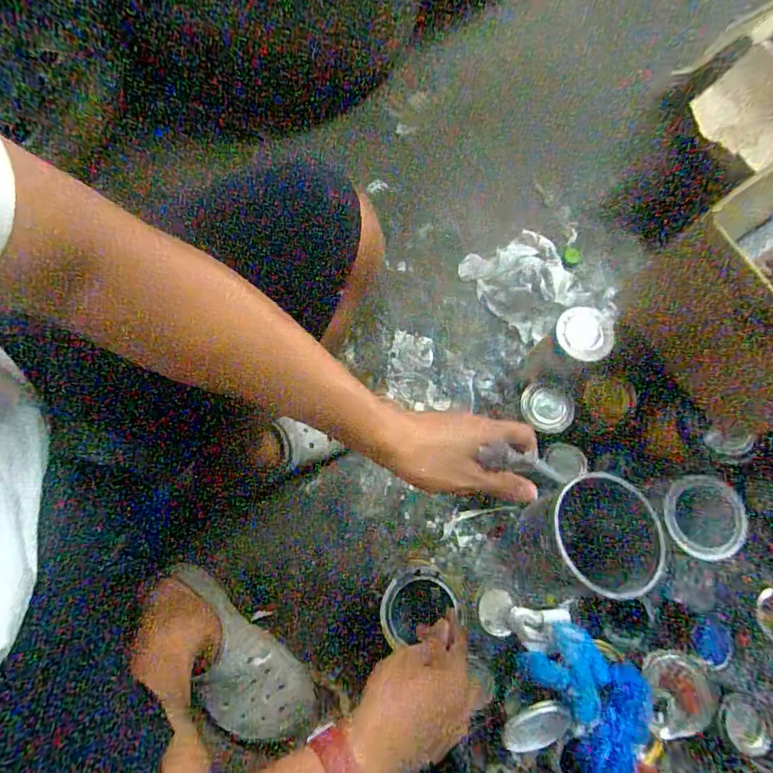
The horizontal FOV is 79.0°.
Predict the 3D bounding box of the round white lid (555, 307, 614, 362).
[{"bbox_3d":[0.257,-0.068,0.608,0.071,0.006,0.063,43,95,11],"label":"round white lid"}]

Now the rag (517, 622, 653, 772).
[{"bbox_3d":[0.262,0.391,0.590,0.130,0.040,0.182,-30,76,-9],"label":"rag"}]

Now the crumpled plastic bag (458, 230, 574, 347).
[{"bbox_3d":[0.240,-0.192,0.807,0.145,0.064,0.190,-40,78,-12],"label":"crumpled plastic bag"}]

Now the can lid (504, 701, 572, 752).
[{"bbox_3d":[0.188,0.429,0.583,0.084,0.008,0.070,-19,108,-3],"label":"can lid"}]

